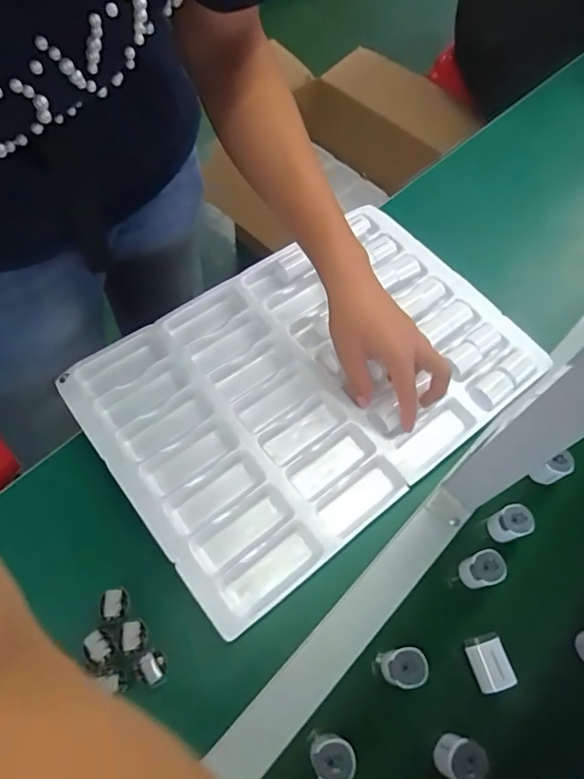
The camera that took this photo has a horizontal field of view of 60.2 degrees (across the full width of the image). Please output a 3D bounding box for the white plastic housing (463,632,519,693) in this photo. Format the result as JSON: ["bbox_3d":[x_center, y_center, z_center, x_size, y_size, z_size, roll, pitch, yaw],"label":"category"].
[{"bbox_3d":[0.172,0.240,0.443,0.029,0.029,0.042,-13,61,-8],"label":"white plastic housing"}]

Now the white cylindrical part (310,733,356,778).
[{"bbox_3d":[0.032,0.292,0.399,0.031,0.051,0.029,0,60,-1],"label":"white cylindrical part"}]

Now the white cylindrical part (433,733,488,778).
[{"bbox_3d":[0.133,0.294,0.399,0.030,0.035,0.032,0,60,-1],"label":"white cylindrical part"}]

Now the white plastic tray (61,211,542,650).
[{"bbox_3d":[0.023,-0.015,0.556,0.449,0.046,0.310,-35,67,-19],"label":"white plastic tray"}]

